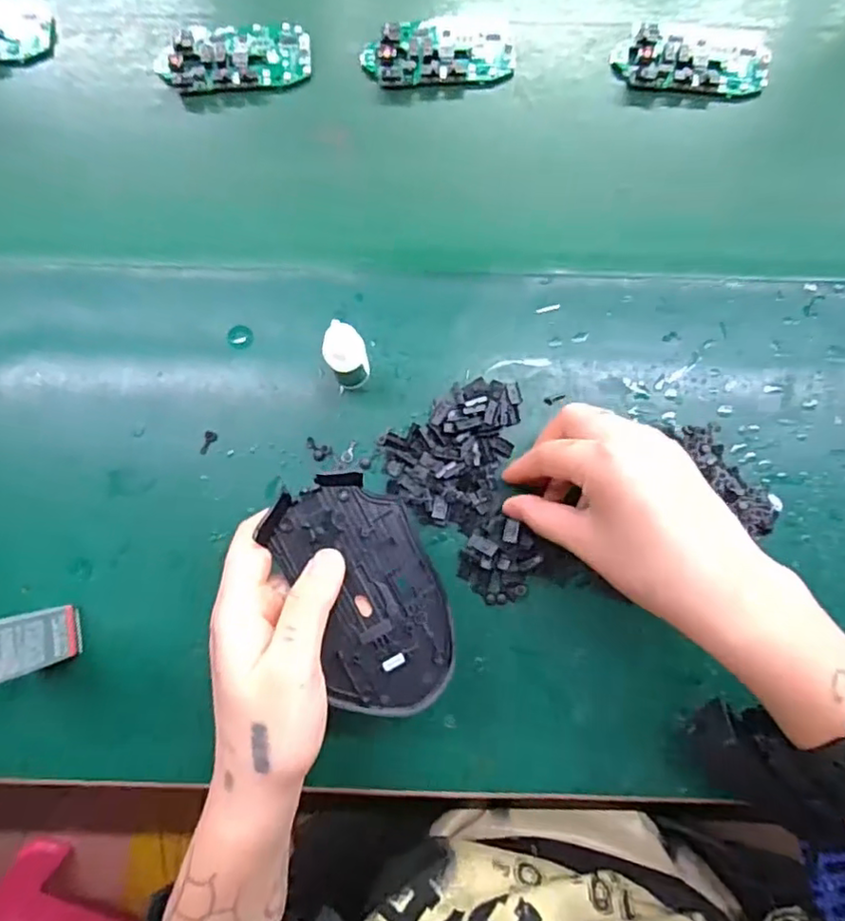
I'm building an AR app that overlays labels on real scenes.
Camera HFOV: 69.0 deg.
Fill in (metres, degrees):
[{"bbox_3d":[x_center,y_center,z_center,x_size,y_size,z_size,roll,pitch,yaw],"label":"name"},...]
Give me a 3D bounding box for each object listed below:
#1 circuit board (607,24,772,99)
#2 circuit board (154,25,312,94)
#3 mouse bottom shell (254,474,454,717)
[{"bbox_3d":[0.176,-0.263,0.399,0.099,0.014,0.048,2,81,0],"label":"circuit board"},{"bbox_3d":[-0.123,-0.264,0.402,0.098,0.014,0.047,-9,81,-2],"label":"circuit board"},{"bbox_3d":[-0.026,0.063,0.292,0.063,0.016,0.112,-23,82,-4],"label":"mouse bottom shell"}]

